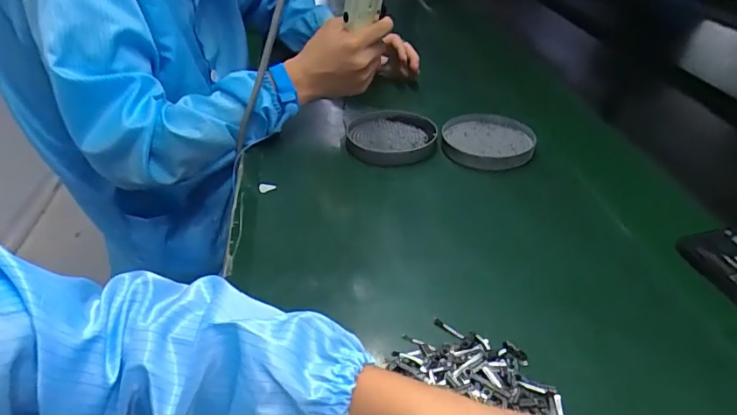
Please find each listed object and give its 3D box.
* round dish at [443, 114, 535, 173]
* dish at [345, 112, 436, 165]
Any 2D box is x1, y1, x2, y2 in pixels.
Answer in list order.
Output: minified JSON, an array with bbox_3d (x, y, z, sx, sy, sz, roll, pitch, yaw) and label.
[{"bbox_3d":[0.151,-0.085,0.626,0.113,0.018,0.122,1,35,-1],"label":"round dish"},{"bbox_3d":[0.030,-0.093,0.641,0.113,0.028,0.117,1,35,-1],"label":"dish"}]

